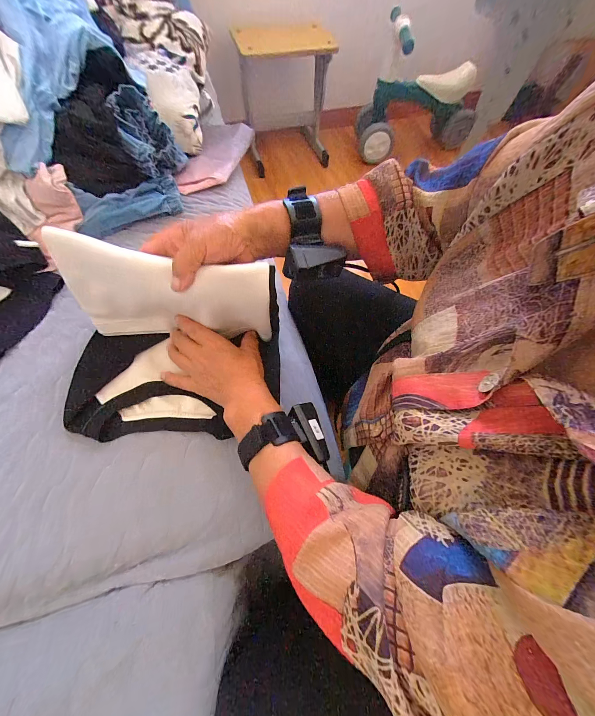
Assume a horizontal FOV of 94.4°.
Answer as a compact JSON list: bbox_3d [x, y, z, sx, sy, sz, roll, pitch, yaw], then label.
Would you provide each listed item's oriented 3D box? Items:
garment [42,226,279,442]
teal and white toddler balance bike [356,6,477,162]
[{"bbox_3d":[-0.158,-0.006,0.309,0.246,0.154,0.178,9,64,2],"label":"garment"},{"bbox_3d":[0.548,-1.168,1.208,0.610,0.432,0.254,-28,68,-15],"label":"teal and white toddler balance bike"}]

